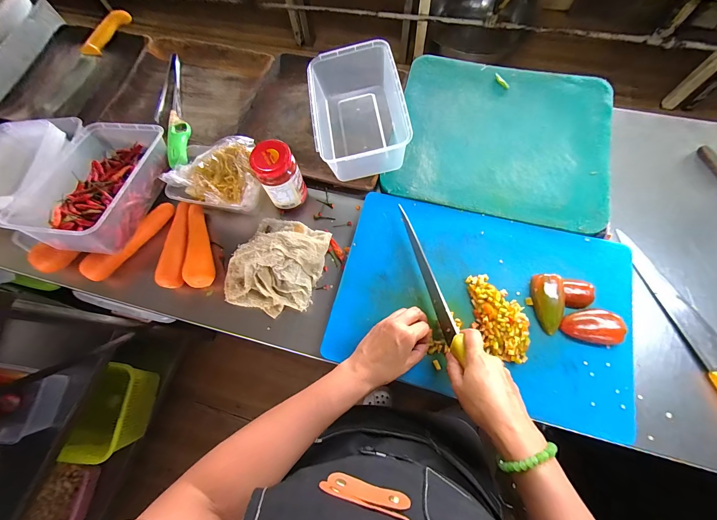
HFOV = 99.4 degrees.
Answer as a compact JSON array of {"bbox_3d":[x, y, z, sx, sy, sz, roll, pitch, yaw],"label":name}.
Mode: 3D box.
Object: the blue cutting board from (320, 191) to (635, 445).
[{"bbox_3d":[0.192,0.059,0.476,0.440,0.028,0.295,14,72,7],"label":"blue cutting board"}]

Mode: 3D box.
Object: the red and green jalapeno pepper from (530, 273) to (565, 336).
[{"bbox_3d":[0.291,0.066,0.469,0.042,0.026,0.088,10,71,6],"label":"red and green jalapeno pepper"}]

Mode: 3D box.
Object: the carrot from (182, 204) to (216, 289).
[{"bbox_3d":[-0.281,-0.033,0.536,0.043,0.037,0.158,-11,71,-1],"label":"carrot"}]

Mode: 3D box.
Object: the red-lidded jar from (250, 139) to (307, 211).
[{"bbox_3d":[-0.132,-0.143,0.522,0.066,0.105,0.066,-1,71,2],"label":"red-lidded jar"}]

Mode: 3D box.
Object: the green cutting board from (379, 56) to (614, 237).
[{"bbox_3d":[0.269,-0.238,0.580,0.380,0.022,0.342,14,72,7],"label":"green cutting board"}]

